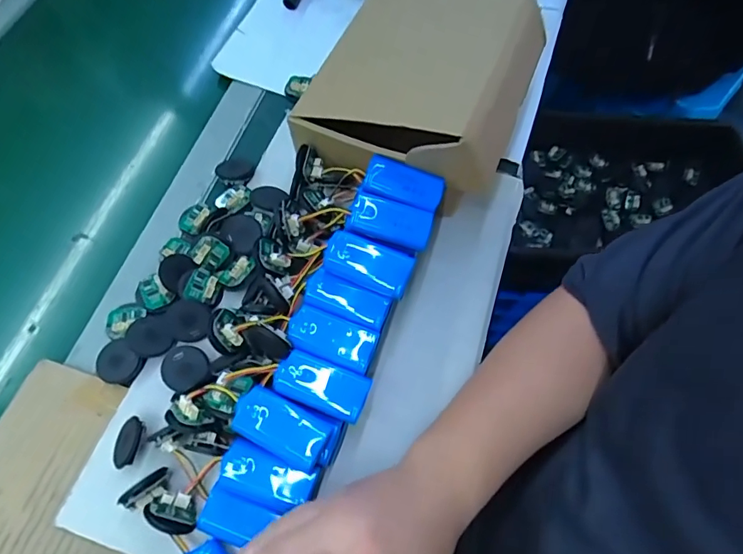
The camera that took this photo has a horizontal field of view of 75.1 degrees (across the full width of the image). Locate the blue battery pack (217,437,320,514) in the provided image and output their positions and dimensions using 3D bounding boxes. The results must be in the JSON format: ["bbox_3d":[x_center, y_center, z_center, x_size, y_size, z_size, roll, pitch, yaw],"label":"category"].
[{"bbox_3d":[-0.076,0.145,0.349,0.068,0.016,0.035,18,66,8],"label":"blue battery pack"}]

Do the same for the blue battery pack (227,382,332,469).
[{"bbox_3d":[-0.066,0.108,0.351,0.070,0.013,0.036,23,67,10],"label":"blue battery pack"}]

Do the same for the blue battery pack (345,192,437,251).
[{"bbox_3d":[0.016,-0.047,0.402,0.068,0.016,0.036,15,66,6],"label":"blue battery pack"}]

